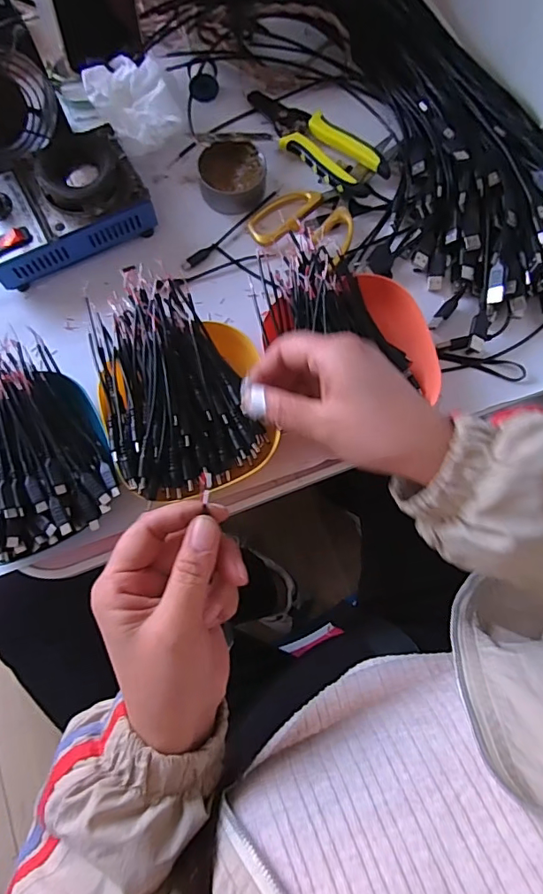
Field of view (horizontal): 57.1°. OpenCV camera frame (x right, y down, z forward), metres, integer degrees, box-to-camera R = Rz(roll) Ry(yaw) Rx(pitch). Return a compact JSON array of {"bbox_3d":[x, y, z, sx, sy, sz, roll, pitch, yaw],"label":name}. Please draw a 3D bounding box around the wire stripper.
[{"bbox_3d":[0.039,-0.304,0.491,0.166,0.020,0.056,44,80,9],"label":"wire stripper"}]

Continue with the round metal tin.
[{"bbox_3d":[-0.036,-0.255,0.472,0.062,0.032,0.052,-14,77,-4],"label":"round metal tin"}]

